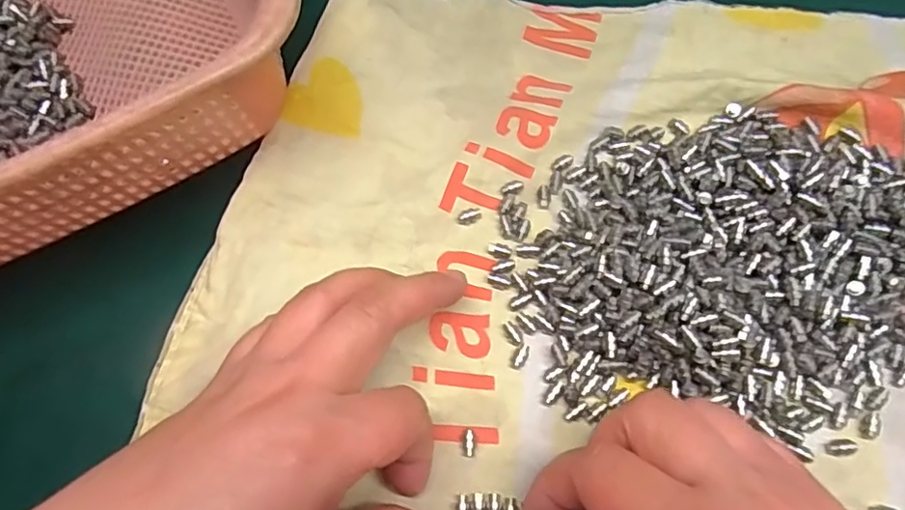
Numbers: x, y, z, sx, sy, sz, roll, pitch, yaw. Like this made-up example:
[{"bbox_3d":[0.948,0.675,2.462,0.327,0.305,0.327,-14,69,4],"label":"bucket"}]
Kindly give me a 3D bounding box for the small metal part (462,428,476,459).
[{"bbox_3d":[0.006,0.072,0.231,0.005,0.004,0.010,5,71,4],"label":"small metal part"}]

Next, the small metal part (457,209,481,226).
[{"bbox_3d":[0.008,-0.018,0.265,0.011,0.004,0.006,-26,71,-7],"label":"small metal part"}]

